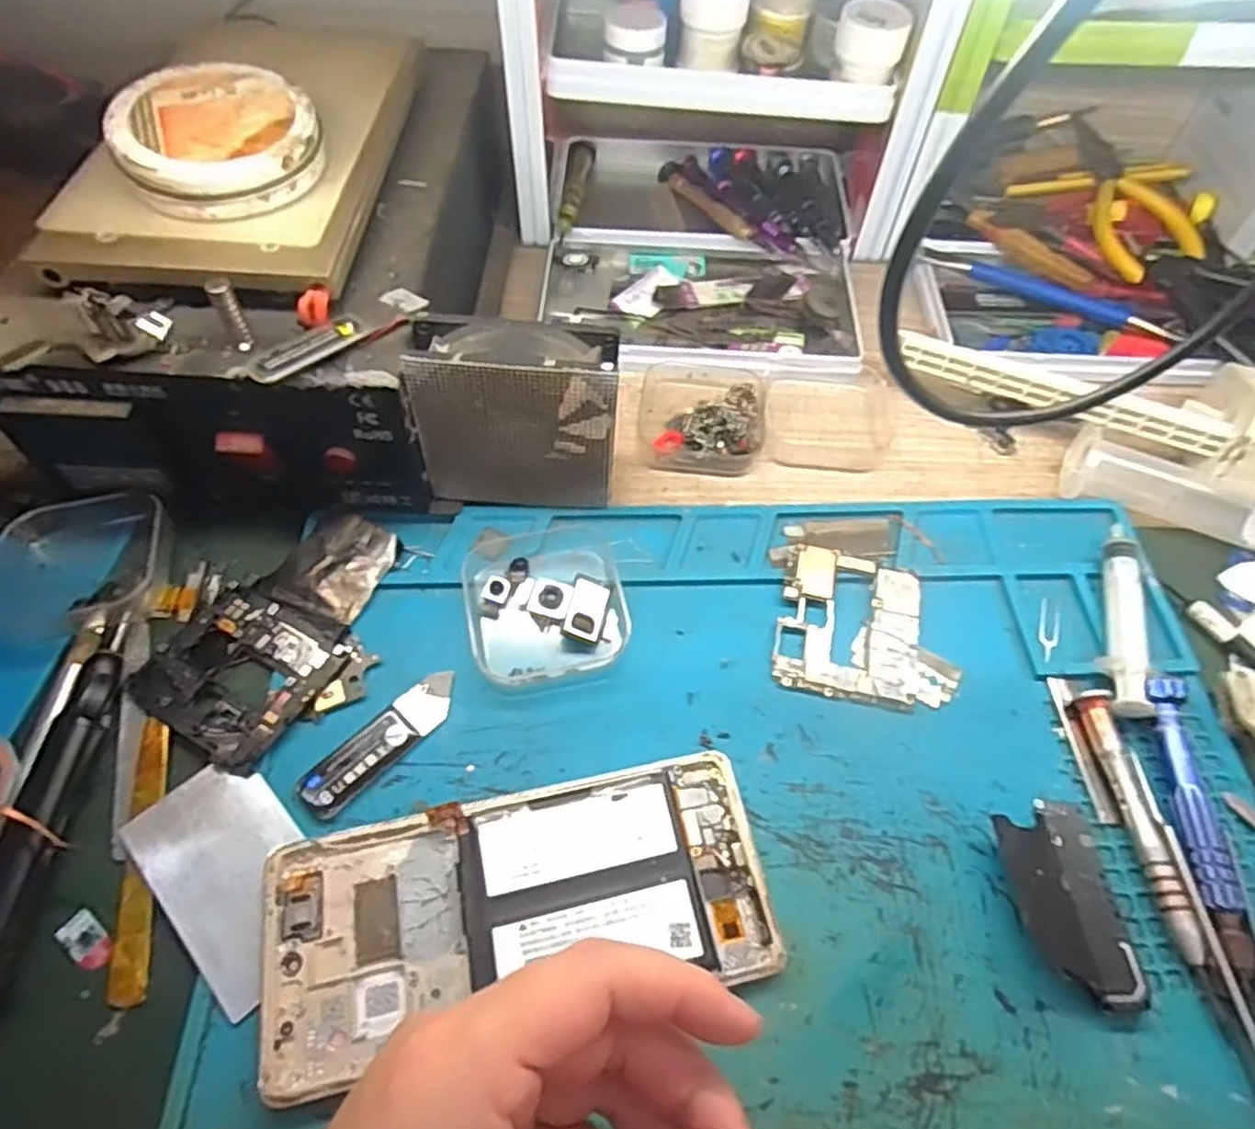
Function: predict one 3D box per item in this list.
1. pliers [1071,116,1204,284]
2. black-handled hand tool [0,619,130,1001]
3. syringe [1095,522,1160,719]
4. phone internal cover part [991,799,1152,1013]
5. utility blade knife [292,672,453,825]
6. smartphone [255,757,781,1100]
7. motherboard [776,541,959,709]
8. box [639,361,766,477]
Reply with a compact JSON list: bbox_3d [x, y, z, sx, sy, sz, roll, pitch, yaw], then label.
[{"bbox_3d":[0.305,-0.221,0.441,0.057,0.029,0.115,0,59,-1],"label":"pliers"},{"bbox_3d":[-0.203,0.083,0.255,0.022,0.015,0.133,3,59,1],"label":"black-handled hand tool"},{"bbox_3d":[0.208,0.023,0.309,0.016,0.015,0.089,16,60,9],"label":"syringe"},{"bbox_3d":[0.151,0.116,0.253,0.037,0.008,0.065,-3,59,-3],"label":"phone internal cover part"},{"bbox_3d":[-0.092,0.066,0.276,0.019,0.005,0.066,39,66,20],"label":"utility blade knife"},{"bbox_3d":[-0.035,0.115,0.247,0.162,0.011,0.073,-9,59,-6],"label":"smartphone"},{"bbox_3d":[0.101,0.026,0.309,0.072,0.006,0.065,10,59,5],"label":"motherboard"},{"bbox_3d":[0.038,-0.078,0.370,0.061,0.018,0.065,4,59,1],"label":"box"}]

